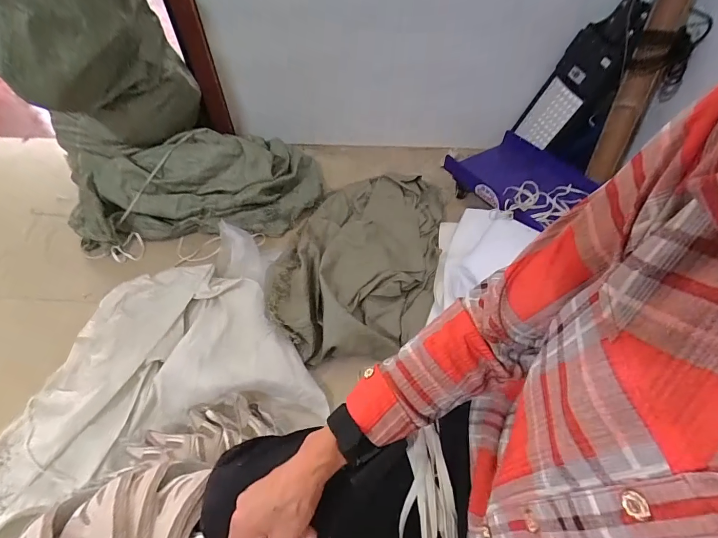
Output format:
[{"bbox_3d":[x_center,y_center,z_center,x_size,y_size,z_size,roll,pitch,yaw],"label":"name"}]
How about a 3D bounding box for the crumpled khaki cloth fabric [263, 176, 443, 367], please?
[{"bbox_3d":[0.015,-0.067,1.012,0.406,0.149,0.699,11,52,8],"label":"crumpled khaki cloth fabric"}]

